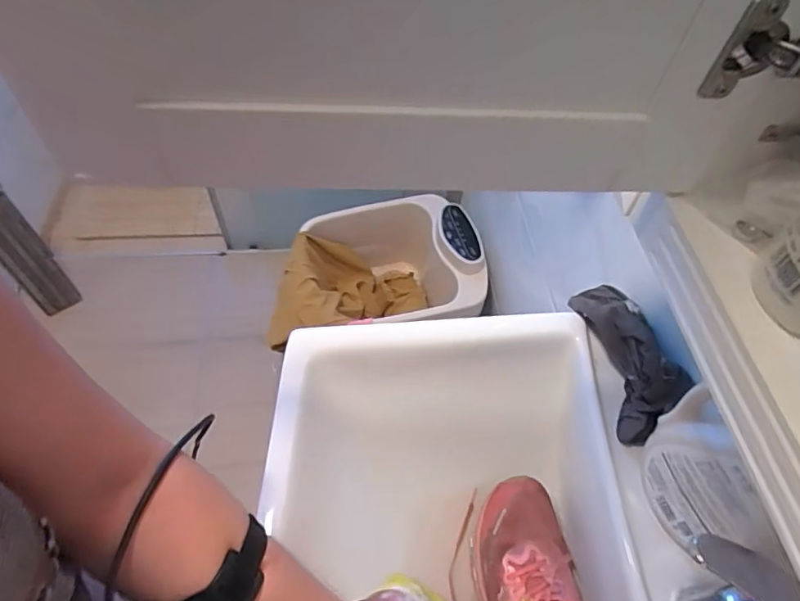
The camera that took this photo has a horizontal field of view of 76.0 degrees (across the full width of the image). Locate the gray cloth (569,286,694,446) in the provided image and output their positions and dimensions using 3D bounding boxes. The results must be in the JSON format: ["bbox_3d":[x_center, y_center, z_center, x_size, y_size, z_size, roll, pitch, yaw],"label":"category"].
[{"bbox_3d":[0.285,0.052,0.629,0.076,0.094,0.223,-4,56,-7],"label":"gray cloth"}]

